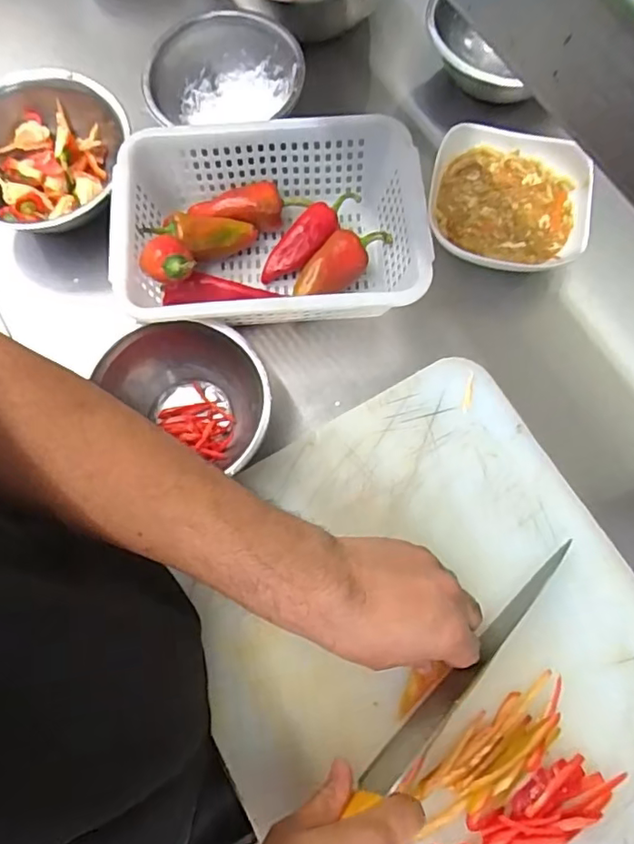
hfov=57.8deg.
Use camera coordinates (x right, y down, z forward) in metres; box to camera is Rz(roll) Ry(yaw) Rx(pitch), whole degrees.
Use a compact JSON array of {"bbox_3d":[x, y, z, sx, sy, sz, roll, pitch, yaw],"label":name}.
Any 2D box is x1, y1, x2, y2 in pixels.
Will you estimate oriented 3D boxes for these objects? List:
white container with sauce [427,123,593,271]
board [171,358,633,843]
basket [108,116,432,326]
[{"bbox_3d":[0.185,-0.217,0.565,0.146,0.042,0.144,7,73,2],"label":"white container with sauce"},{"bbox_3d":[0.091,0.176,0.442,0.337,0.018,0.387,-29,75,-9],"label":"board"},{"bbox_3d":[-0.037,-0.172,0.528,0.258,0.078,0.192,-2,73,-1],"label":"basket"}]

